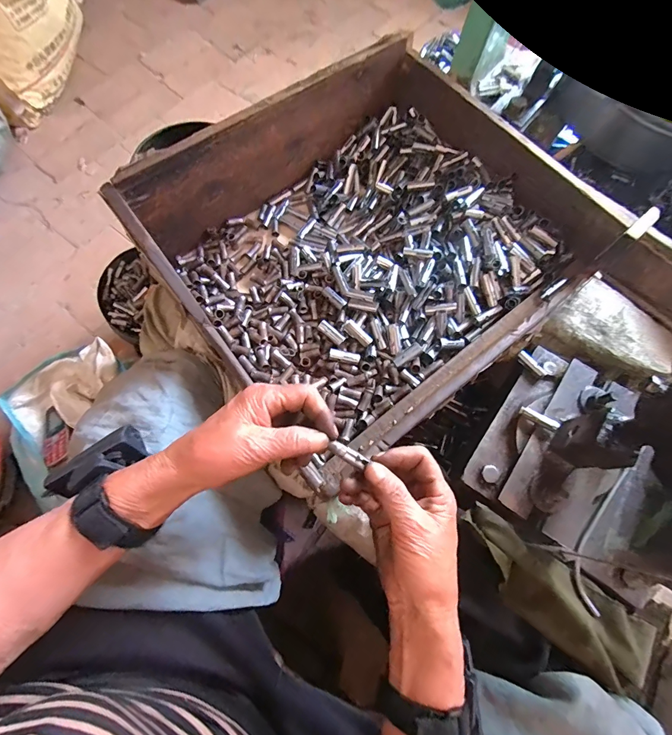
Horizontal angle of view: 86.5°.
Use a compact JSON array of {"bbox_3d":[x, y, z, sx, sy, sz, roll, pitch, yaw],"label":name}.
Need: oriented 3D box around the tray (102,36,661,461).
[{"bbox_3d":[0.045,-0.150,0.437,0.425,0.123,0.386,-36,76,-14],"label":"tray"}]

